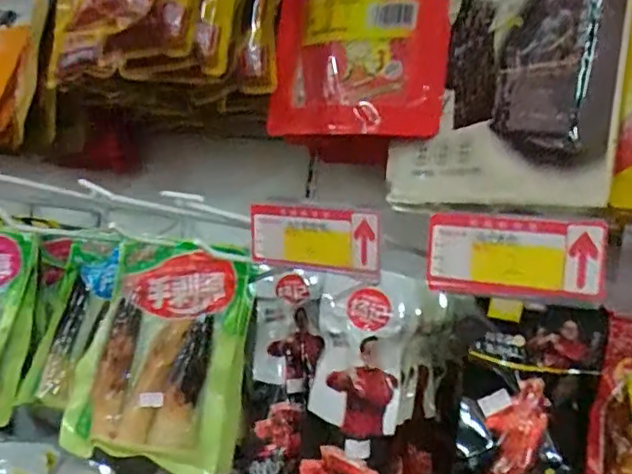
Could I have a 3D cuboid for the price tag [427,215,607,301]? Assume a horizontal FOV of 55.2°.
[{"bbox_3d":[0.104,0.010,0.321,0.088,0.040,0.006,3,3,25],"label":"price tag"}]

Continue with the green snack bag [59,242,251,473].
[{"bbox_3d":[-0.143,0.103,0.554,0.146,0.193,0.056,8,-1,17],"label":"green snack bag"}]

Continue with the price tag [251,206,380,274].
[{"bbox_3d":[-0.003,0.001,0.378,0.087,0.038,0.009,5,6,27],"label":"price tag"}]

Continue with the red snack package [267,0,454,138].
[{"bbox_3d":[0.040,-0.201,0.538,0.175,0.225,0.036,10,-3,32],"label":"red snack package"}]

